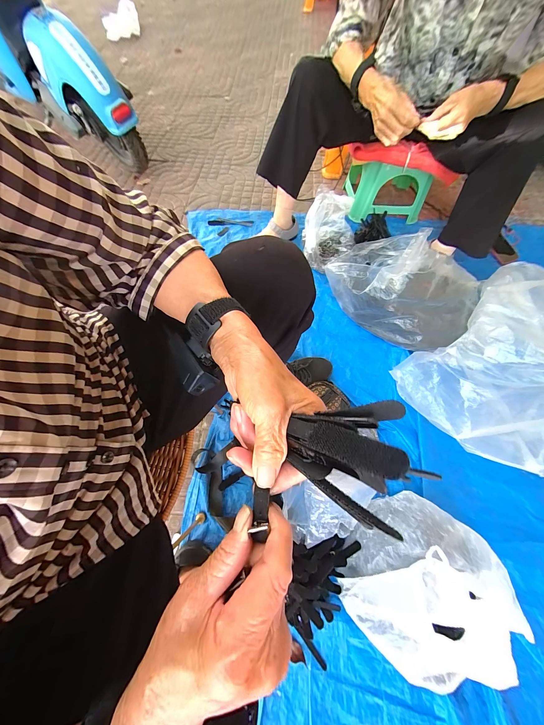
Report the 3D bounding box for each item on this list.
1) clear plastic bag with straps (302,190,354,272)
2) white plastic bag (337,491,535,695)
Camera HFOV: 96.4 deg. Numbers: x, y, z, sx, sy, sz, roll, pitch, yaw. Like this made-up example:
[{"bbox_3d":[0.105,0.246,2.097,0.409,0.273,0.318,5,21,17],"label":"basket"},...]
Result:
[{"bbox_3d":[0.197,-0.458,0.843,0.184,0.103,0.249,30,70,11],"label":"clear plastic bag with straps"},{"bbox_3d":[0.297,0.425,0.471,0.236,0.176,0.288,35,71,13],"label":"white plastic bag"}]

